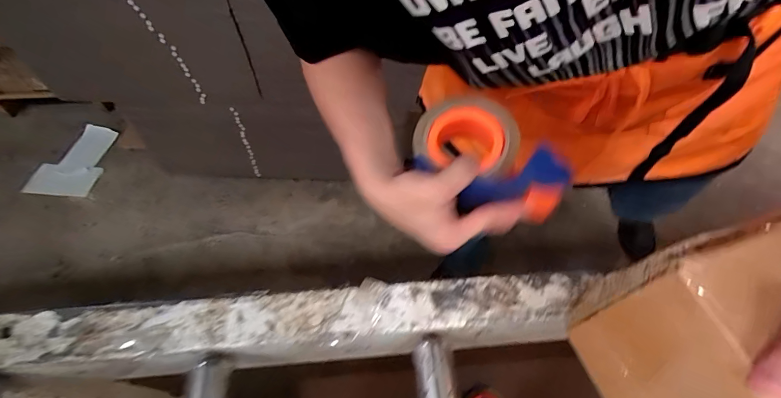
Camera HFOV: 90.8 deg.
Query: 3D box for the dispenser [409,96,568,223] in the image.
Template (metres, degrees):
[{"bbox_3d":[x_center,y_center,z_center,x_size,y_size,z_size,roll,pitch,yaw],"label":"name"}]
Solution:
[{"bbox_3d":[0.095,-0.037,0.385,0.151,0.054,0.095,29,82,16],"label":"dispenser"}]

